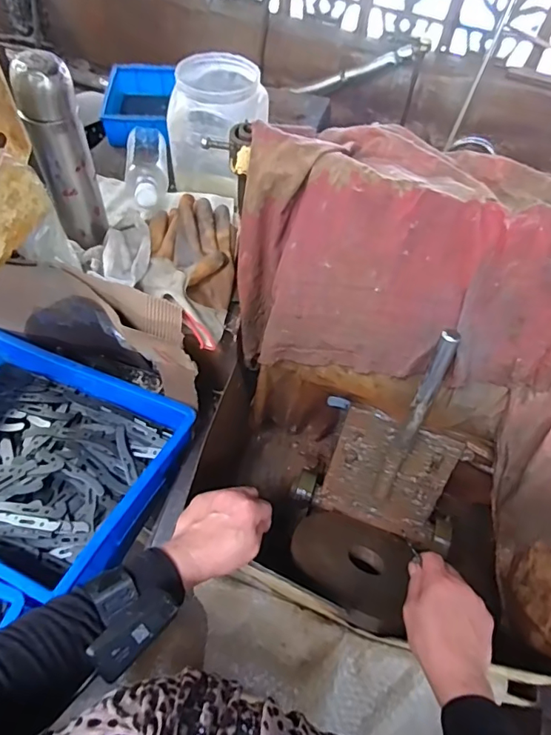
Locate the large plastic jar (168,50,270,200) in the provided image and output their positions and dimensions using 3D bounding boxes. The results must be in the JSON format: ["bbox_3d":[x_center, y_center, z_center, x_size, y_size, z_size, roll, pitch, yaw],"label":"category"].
[{"bbox_3d":[-0.086,-0.368,0.755,0.128,0.168,0.128,2,58,-3],"label":"large plastic jar"}]

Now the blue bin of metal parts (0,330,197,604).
[{"bbox_3d":[-0.367,0.129,0.721,0.414,0.119,0.295,21,59,9],"label":"blue bin of metal parts"}]

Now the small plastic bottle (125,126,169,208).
[{"bbox_3d":[-0.204,-0.321,0.767,0.059,0.051,0.223,-8,44,-9],"label":"small plastic bottle"}]

